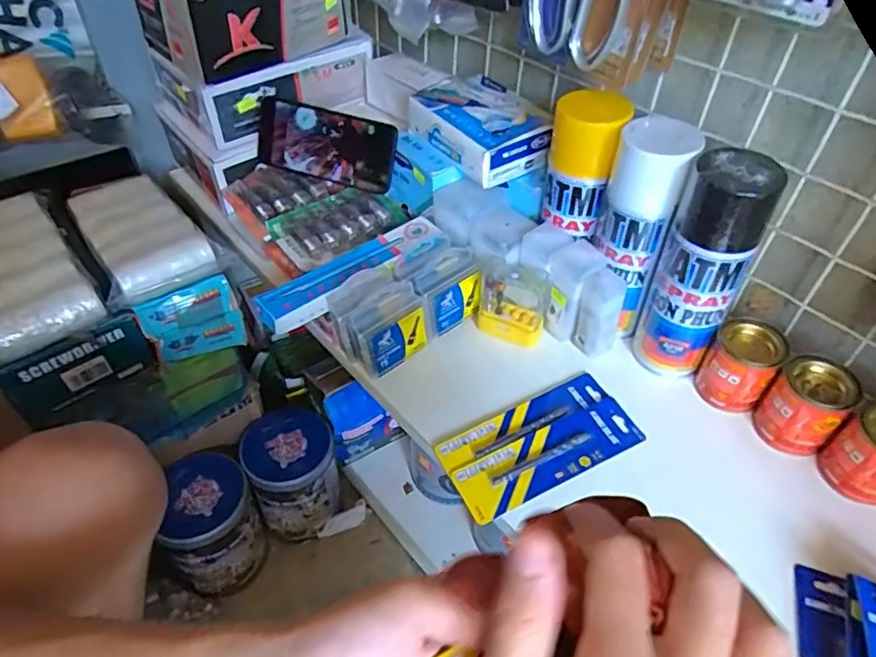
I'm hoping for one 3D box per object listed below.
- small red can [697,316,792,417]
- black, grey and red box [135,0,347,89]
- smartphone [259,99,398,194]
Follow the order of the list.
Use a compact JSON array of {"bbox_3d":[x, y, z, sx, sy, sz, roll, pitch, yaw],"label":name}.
[{"bbox_3d":[0.263,0.034,0.498,0.051,0.075,0.046,29,49,25],"label":"small red can"},{"bbox_3d":[-0.209,-0.353,0.622,0.134,0.094,0.187,34,52,29],"label":"black, grey and red box"},{"bbox_3d":[-0.125,-0.202,0.634,0.160,0.074,0.012,15,21,8],"label":"smartphone"}]

